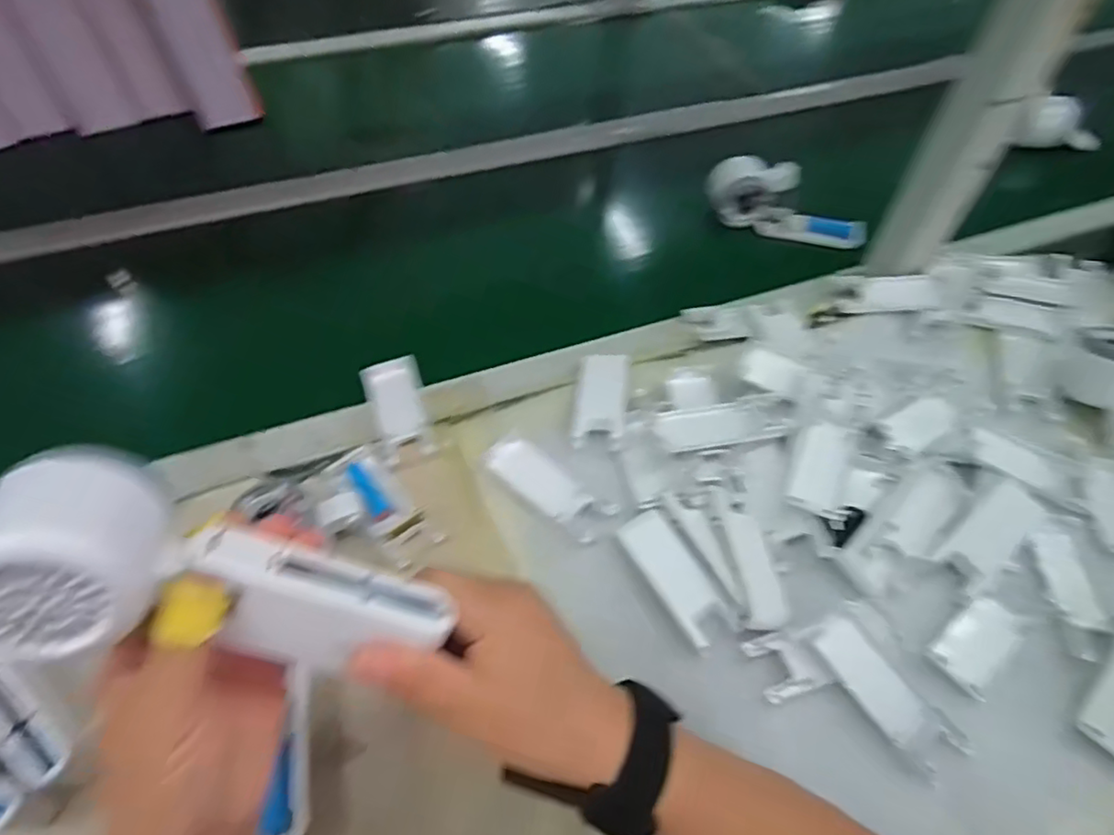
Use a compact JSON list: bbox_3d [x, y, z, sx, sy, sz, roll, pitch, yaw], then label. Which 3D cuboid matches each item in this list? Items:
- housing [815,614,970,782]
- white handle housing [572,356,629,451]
[{"bbox_3d":[0.205,0.173,0.391,0.035,0.013,0.094,-31,61,-22],"label":"housing"},{"bbox_3d":[0.038,-0.017,0.524,0.040,0.014,0.098,7,54,4],"label":"white handle housing"}]

